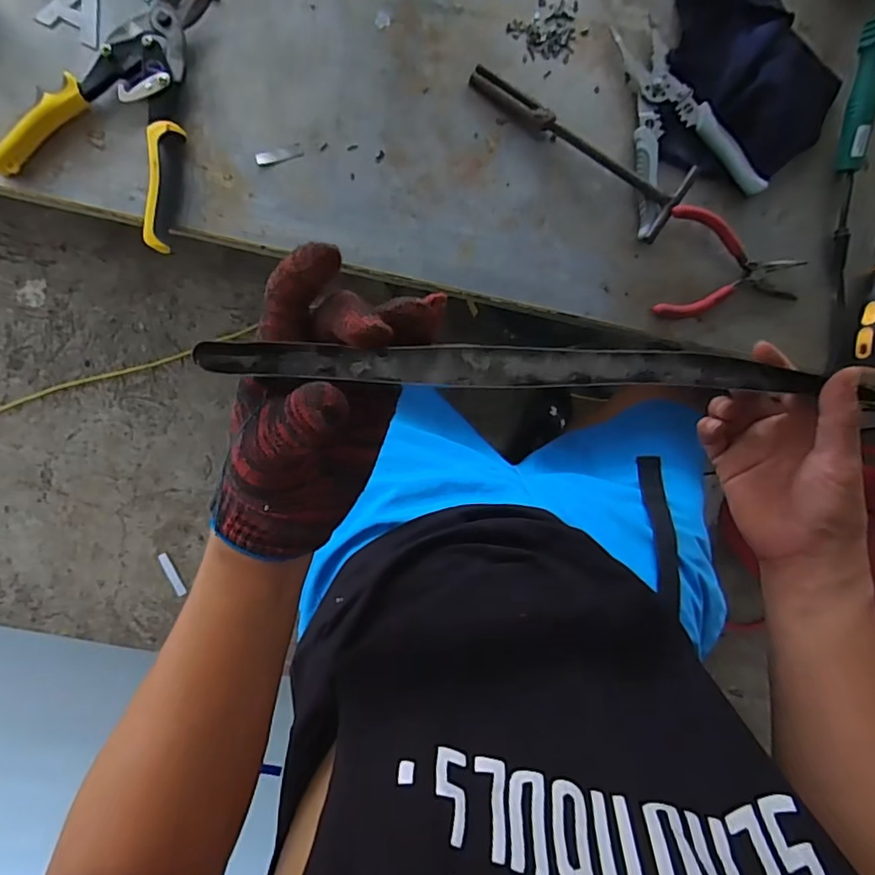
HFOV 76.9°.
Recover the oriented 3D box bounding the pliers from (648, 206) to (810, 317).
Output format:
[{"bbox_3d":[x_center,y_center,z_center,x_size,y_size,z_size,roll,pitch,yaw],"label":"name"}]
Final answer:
[{"bbox_3d":[0.280,-0.158,0.521,0.137,0.027,0.093,5,91,-6],"label":"pliers"}]

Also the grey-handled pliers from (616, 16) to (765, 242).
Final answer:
[{"bbox_3d":[0.237,-0.294,0.515,0.117,0.026,0.192,-7,92,-5],"label":"grey-handled pliers"}]

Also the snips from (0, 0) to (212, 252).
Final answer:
[{"bbox_3d":[-0.254,-0.289,0.466,0.140,0.031,0.215,27,89,-6],"label":"snips"}]

